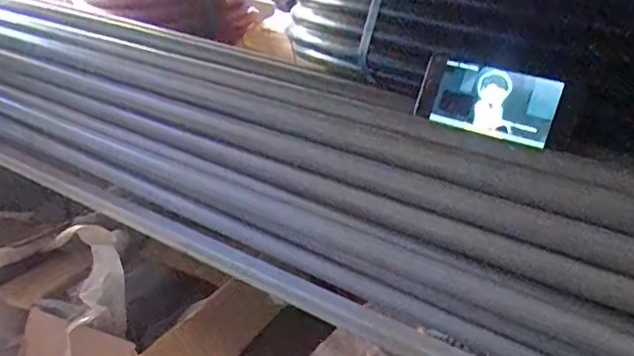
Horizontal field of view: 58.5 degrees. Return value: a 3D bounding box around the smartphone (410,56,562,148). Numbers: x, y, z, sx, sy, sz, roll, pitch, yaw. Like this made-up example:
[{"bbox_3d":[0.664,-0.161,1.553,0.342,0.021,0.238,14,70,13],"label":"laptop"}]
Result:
[{"bbox_3d":[0.181,-0.083,0.608,0.145,0.069,0.007,19,8,27],"label":"smartphone"}]

